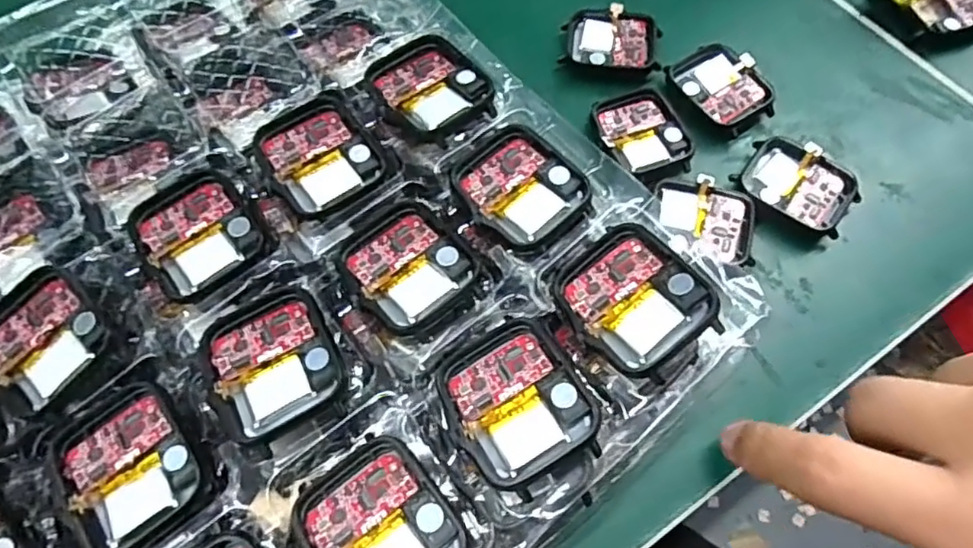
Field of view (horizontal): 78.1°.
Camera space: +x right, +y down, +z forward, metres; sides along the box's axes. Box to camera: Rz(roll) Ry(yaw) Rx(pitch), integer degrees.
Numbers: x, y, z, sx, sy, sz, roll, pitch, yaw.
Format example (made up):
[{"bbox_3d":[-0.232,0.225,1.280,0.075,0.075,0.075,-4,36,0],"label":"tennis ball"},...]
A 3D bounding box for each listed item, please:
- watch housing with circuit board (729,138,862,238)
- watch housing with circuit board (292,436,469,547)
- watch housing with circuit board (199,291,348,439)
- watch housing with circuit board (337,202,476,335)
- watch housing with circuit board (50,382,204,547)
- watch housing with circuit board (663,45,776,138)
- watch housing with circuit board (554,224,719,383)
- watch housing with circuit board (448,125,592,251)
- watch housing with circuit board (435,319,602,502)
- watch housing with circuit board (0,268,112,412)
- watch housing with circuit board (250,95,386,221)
[{"bbox_3d":[0.135,-0.038,0.261,0.035,0.013,0.046,-42,70,-16],"label":"watch housing with circuit board"},{"bbox_3d":[-0.029,0.069,0.161,0.037,0.007,0.043,-34,68,-13],"label":"watch housing with circuit board"},{"bbox_3d":[-0.066,0.025,0.182,0.037,0.005,0.041,-27,67,-10],"label":"watch housing with circuit board"},{"bbox_3d":[-0.026,-0.003,0.198,0.037,0.005,0.042,-35,69,-13],"label":"watch housing with circuit board"},{"bbox_3d":[-0.105,0.056,0.176,0.037,0.006,0.043,-33,68,-12],"label":"watch housing with circuit board"},{"bbox_3d":[0.110,-0.088,0.281,0.036,0.010,0.046,-31,68,-11],"label":"watch housing with circuit board"},{"bbox_3d":[0.044,0.007,0.184,0.038,0.006,0.045,-41,61,2],"label":"watch housing with circuit board"},{"bbox_3d":[0.011,-0.031,0.209,0.037,0.006,0.044,-37,69,-14],"label":"watch housing with circuit board"},{"bbox_3d":[0.009,0.037,0.174,0.037,0.007,0.043,-29,67,-10],"label":"watch housing with circuit board"},{"bbox_3d":[-0.139,0.019,0.188,0.042,0.009,0.035,34,71,16],"label":"watch housing with circuit board"},{"bbox_3d":[-0.061,-0.044,0.218,0.037,0.006,0.043,-31,68,-11],"label":"watch housing with circuit board"}]

